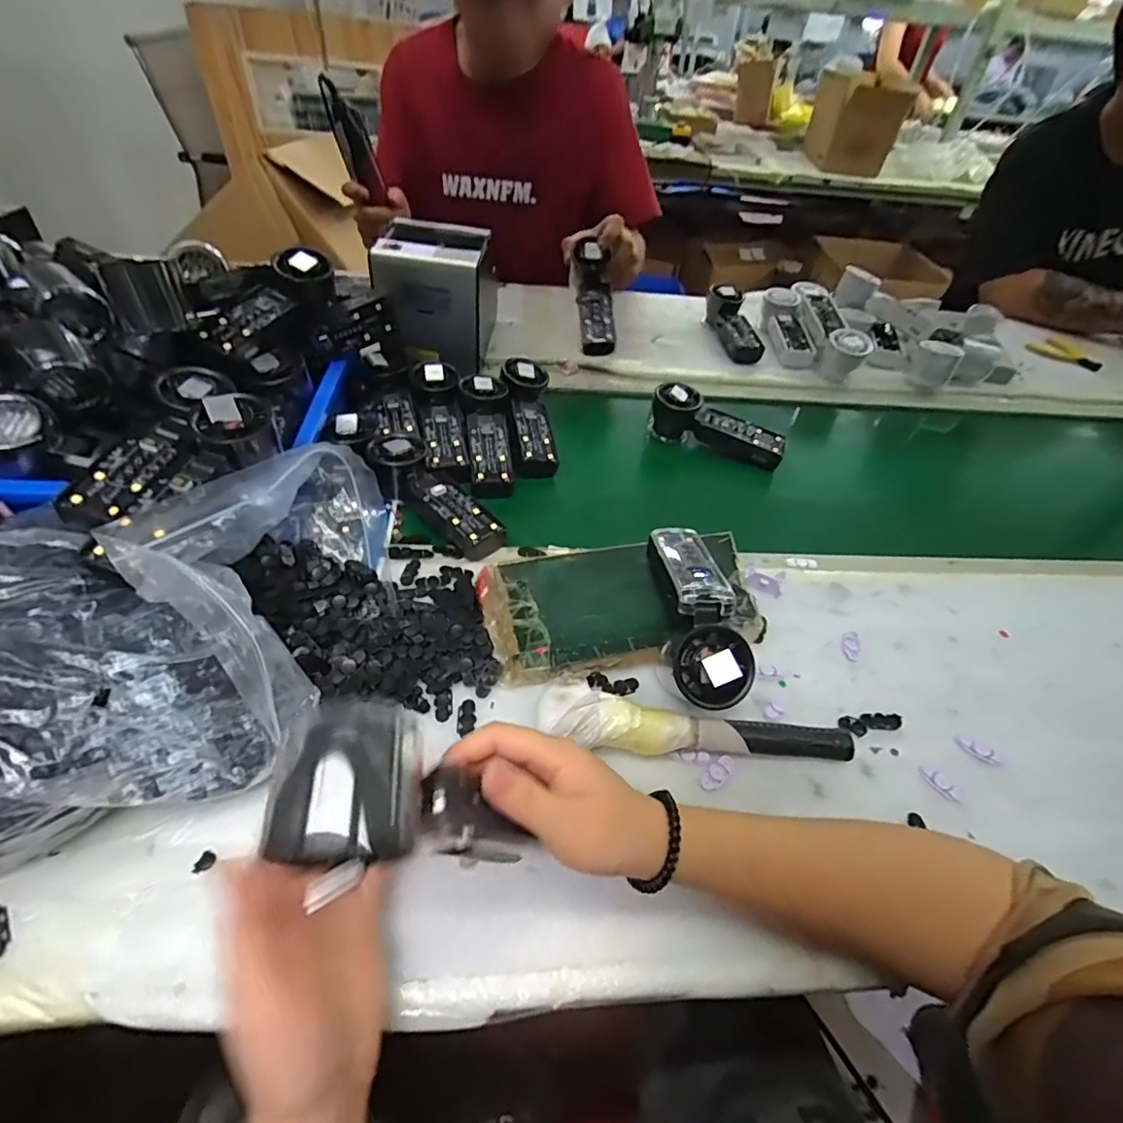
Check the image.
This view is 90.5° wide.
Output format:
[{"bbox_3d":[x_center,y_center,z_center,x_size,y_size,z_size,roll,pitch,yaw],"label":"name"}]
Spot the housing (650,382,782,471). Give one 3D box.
[{"bbox_3d":[0.185,-0.158,0.676,0.163,0.066,0.042,25,46,4],"label":"housing"}]

